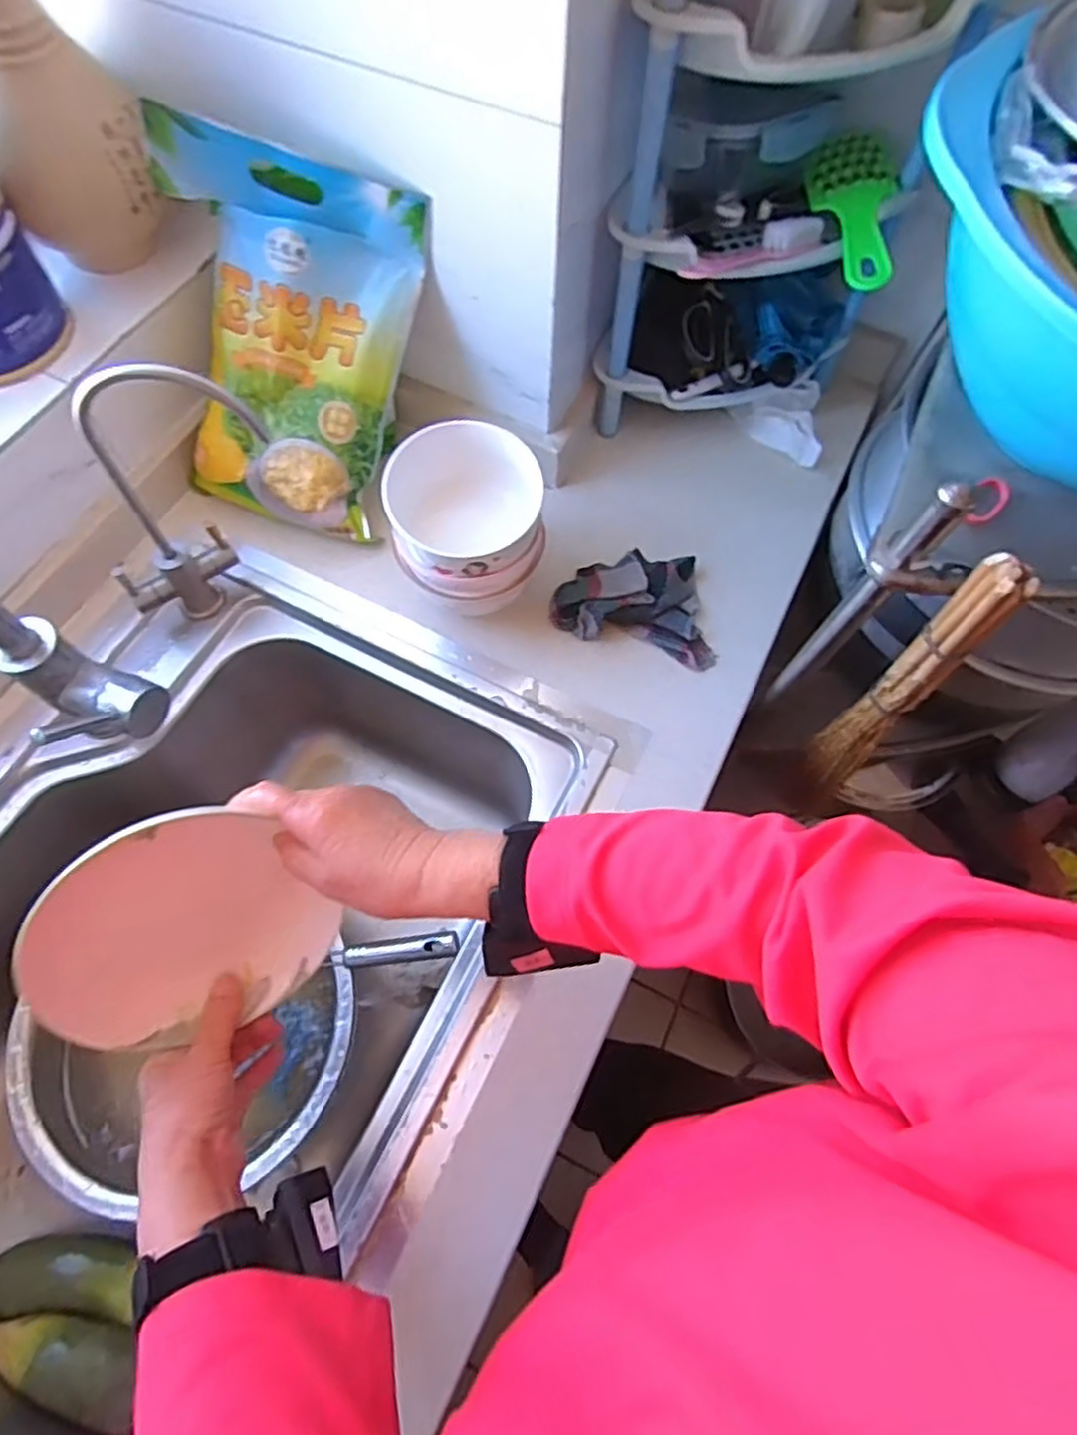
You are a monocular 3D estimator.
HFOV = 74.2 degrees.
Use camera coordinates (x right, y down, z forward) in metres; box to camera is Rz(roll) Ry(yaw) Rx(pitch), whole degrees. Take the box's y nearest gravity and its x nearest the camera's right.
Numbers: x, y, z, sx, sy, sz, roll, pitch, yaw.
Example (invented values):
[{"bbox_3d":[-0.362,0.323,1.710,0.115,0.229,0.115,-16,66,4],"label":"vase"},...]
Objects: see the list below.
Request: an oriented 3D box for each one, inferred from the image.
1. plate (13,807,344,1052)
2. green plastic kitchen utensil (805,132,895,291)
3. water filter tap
[{"bbox_3d":[-0.214,0.131,0.426,0.145,0.162,0.026,-40,43,-21],"label":"plate"},{"bbox_3d":[0.265,-0.419,0.589,0.064,0.018,0.154,-12,72,19],"label":"green plastic kitchen utensil"},{"bbox_3d":[-0.271,-0.169,0.552,0.147,0.240,0.051,-18,68,-10],"label":"water filter tap"}]

